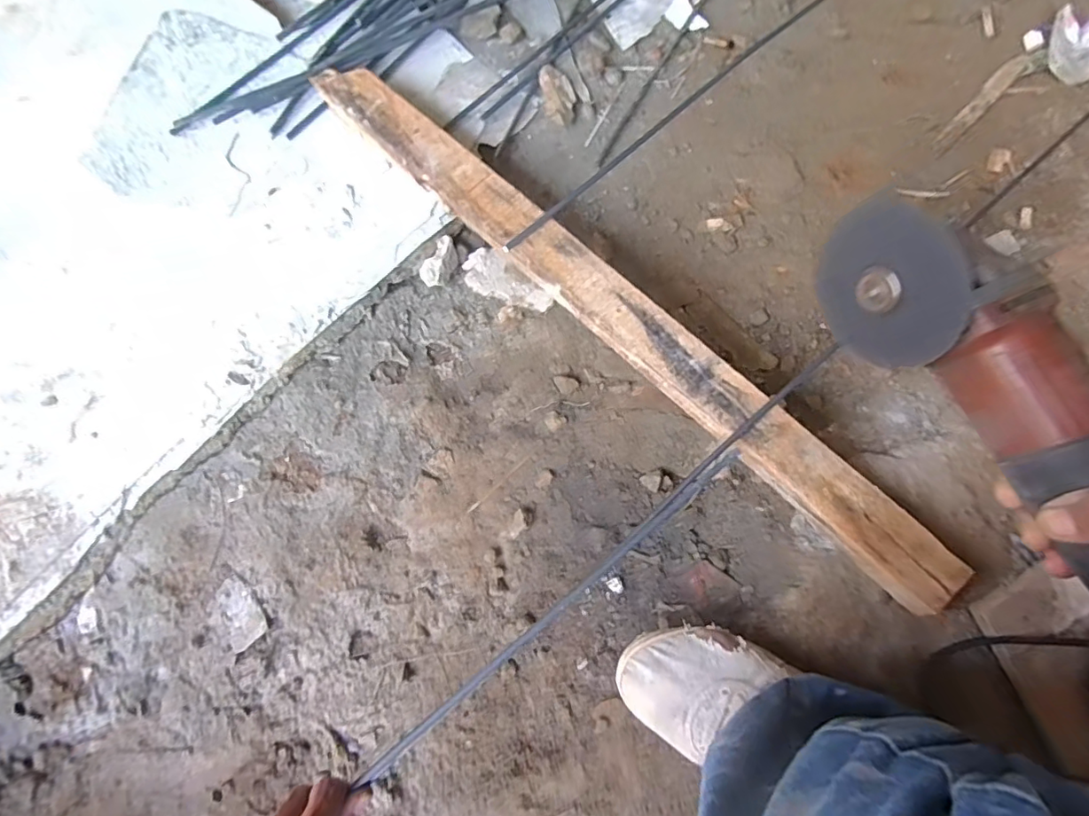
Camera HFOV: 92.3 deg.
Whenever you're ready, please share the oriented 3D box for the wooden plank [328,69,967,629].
[{"bbox_3d":[0.063,-0.110,0.529,0.801,0.034,0.063,43,81,6],"label":"wooden plank"}]

